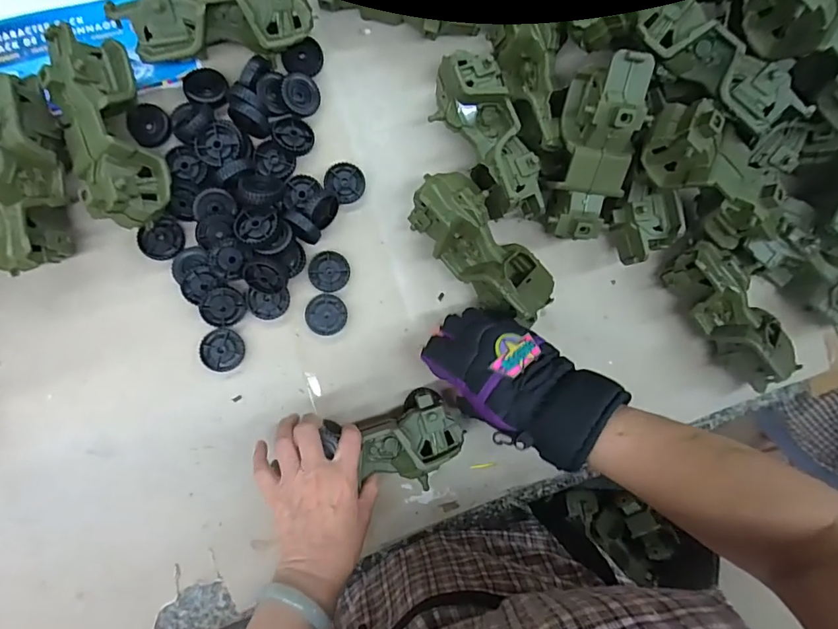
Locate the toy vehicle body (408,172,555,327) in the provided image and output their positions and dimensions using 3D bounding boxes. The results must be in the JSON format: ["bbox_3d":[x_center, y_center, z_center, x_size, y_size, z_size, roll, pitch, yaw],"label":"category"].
[{"bbox_3d":[0.066,-0.068,0.514,0.076,0.073,0.178,-44,92,-7],"label":"toy vehicle body"}]

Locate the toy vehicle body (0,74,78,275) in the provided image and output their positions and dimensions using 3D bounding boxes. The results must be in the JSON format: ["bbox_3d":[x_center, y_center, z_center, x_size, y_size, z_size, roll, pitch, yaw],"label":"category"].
[{"bbox_3d":[-0.379,-0.131,0.456,0.080,0.075,0.183,-6,87,-7],"label":"toy vehicle body"}]

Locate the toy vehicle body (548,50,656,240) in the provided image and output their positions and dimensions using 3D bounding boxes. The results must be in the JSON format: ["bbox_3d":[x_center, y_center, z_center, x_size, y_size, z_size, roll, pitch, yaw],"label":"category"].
[{"bbox_3d":[0.183,-0.165,0.488,0.071,0.055,0.172,3,117,-7],"label":"toy vehicle body"}]

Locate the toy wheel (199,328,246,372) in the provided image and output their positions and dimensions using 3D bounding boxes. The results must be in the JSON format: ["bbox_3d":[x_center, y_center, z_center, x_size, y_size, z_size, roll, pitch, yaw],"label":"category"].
[{"bbox_3d":[-0.206,0.037,0.505,0.042,0.009,0.043,0,86,-7],"label":"toy wheel"}]

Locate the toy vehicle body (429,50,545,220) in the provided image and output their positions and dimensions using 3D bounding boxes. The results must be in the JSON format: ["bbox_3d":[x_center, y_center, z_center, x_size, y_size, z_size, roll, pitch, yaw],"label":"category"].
[{"bbox_3d":[0.071,-0.185,0.521,0.084,0.071,0.180,-18,89,-8],"label":"toy vehicle body"}]

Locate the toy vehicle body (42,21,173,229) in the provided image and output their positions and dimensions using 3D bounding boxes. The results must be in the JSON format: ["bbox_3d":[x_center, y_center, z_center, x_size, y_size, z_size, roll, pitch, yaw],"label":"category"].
[{"bbox_3d":[-0.296,-0.178,0.452,0.086,0.047,0.187,-12,89,-8],"label":"toy vehicle body"}]

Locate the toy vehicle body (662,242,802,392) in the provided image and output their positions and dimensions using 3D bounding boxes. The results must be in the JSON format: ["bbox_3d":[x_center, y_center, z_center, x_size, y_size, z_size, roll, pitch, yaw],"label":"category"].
[{"bbox_3d":[0.357,0.001,0.549,0.073,0.070,0.185,-43,92,-7],"label":"toy vehicle body"}]

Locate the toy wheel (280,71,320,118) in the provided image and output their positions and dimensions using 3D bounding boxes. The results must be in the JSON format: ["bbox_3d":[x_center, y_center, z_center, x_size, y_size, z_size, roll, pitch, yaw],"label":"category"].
[{"bbox_3d":[-0.126,-0.236,0.517,0.042,0.013,0.042,-16,122,-27],"label":"toy wheel"}]

